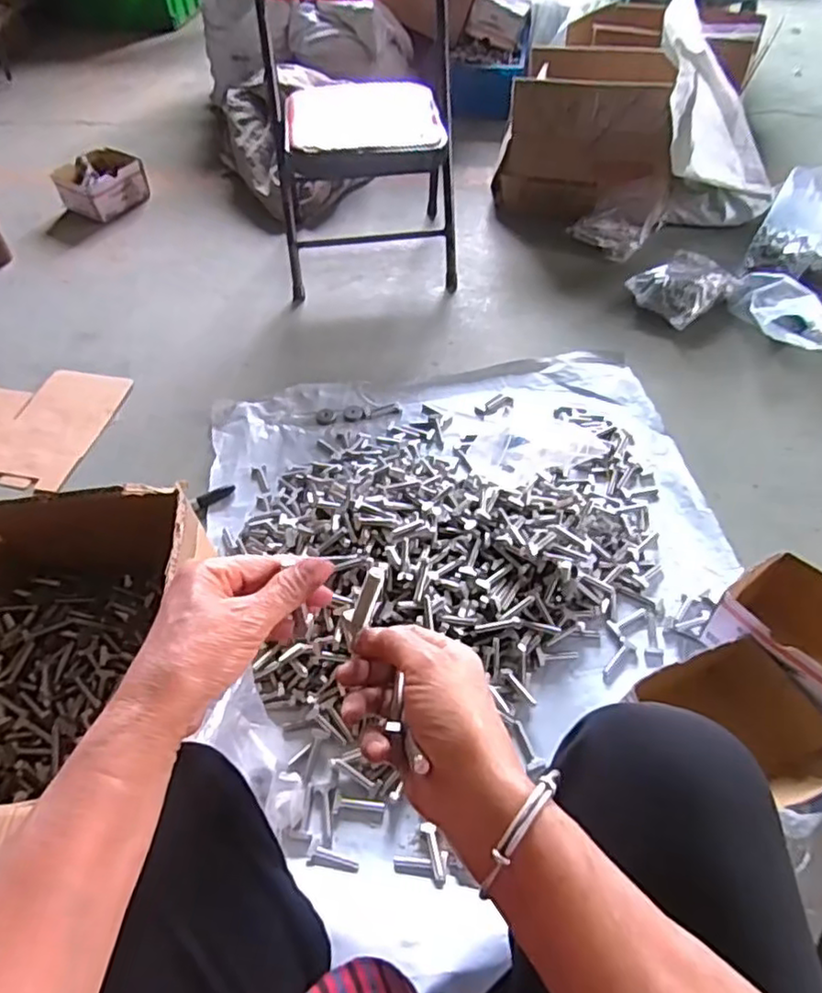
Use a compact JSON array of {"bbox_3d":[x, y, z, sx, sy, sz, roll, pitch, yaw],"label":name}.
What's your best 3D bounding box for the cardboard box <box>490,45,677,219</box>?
[{"bbox_3d":[0.393,-0.776,1.376,0.350,0.259,0.329,19,54,18],"label":"cardboard box"}]

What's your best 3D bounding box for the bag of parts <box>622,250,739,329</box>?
[{"bbox_3d":[0.499,-0.385,1.181,0.160,0.061,0.134,-32,56,-21],"label":"bag of parts"}]

